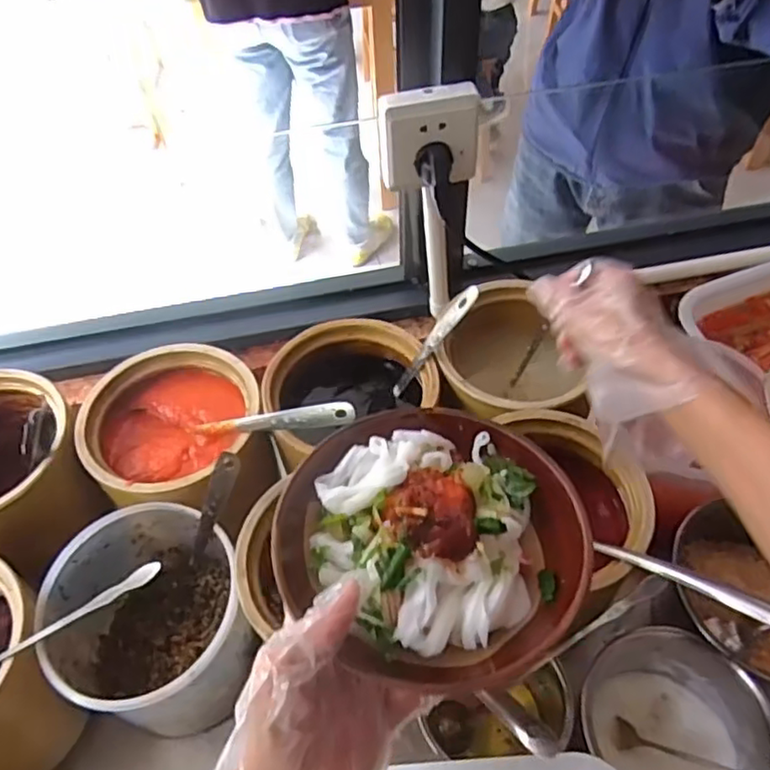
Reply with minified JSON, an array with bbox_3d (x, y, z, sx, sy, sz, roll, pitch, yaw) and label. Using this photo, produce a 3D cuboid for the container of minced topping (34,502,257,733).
[{"bbox_3d":[-0.188,0.194,0.539,0.154,0.127,0.142,-1,53,1],"label":"container of minced topping"}]

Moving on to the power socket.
[{"bbox_3d":[0.039,-0.218,0.580,0.088,0.081,0.032,-14,54,-9],"label":"power socket"}]

